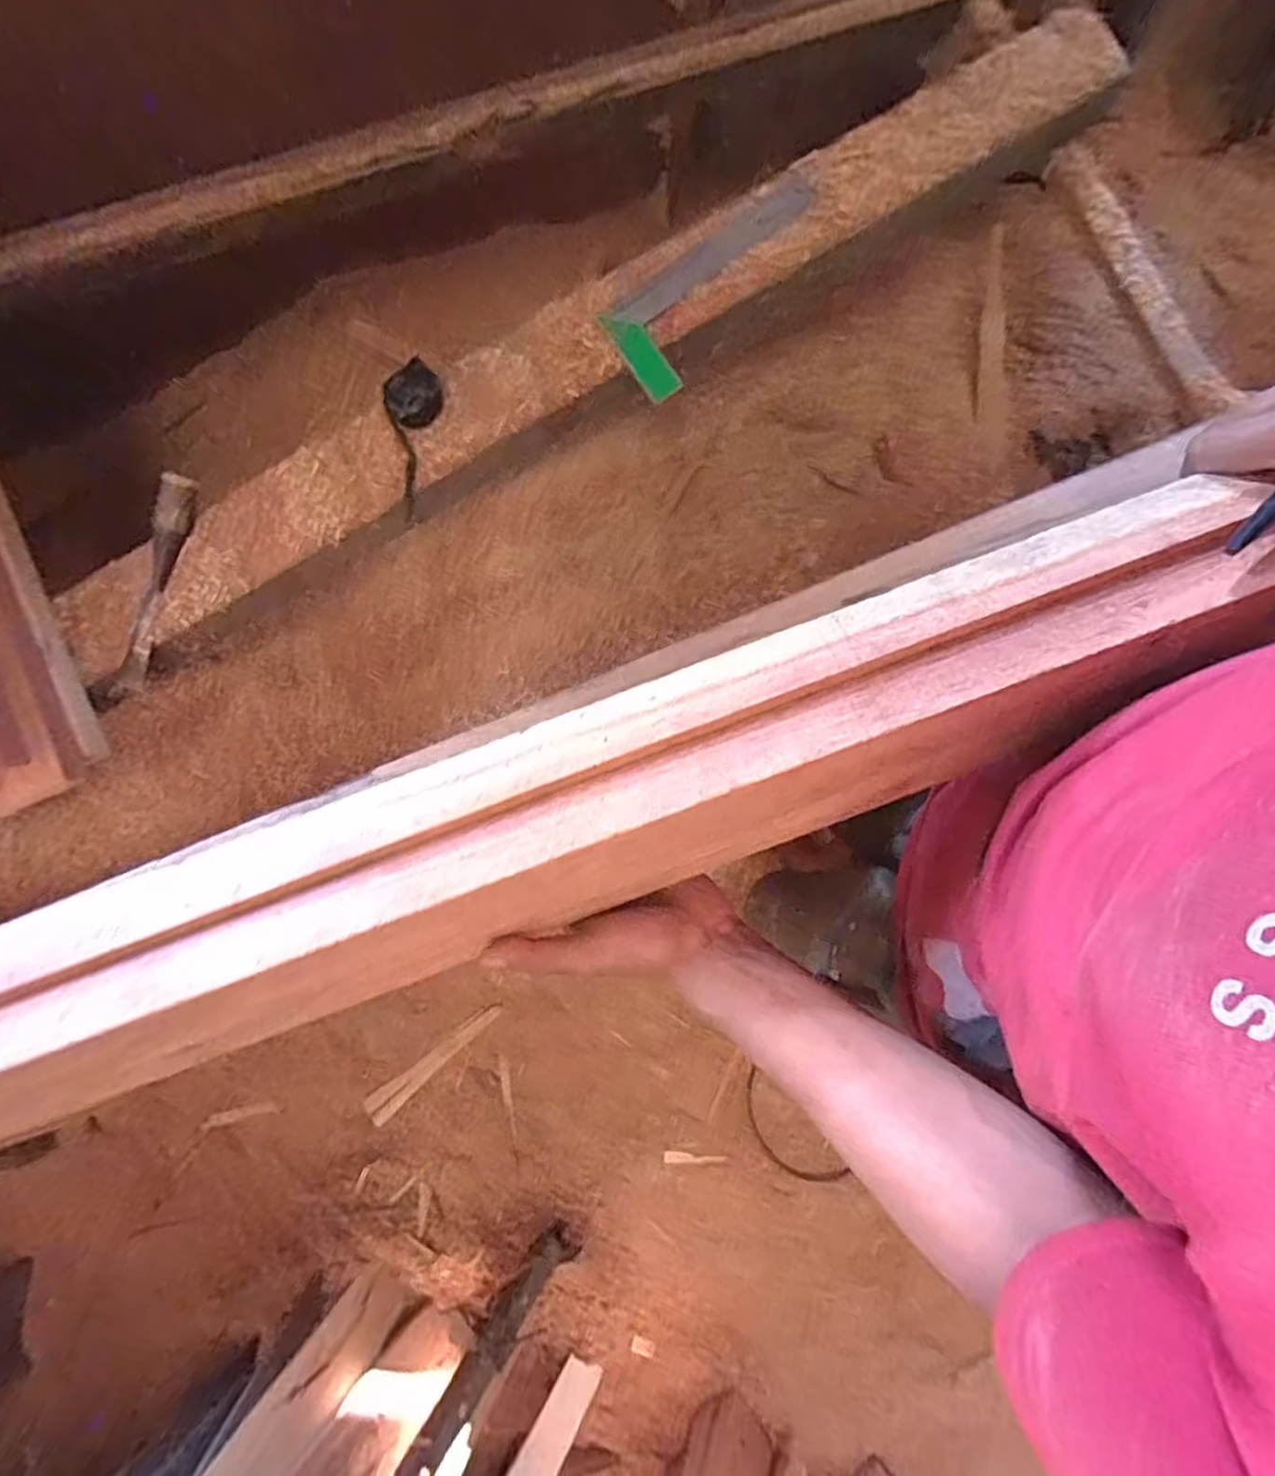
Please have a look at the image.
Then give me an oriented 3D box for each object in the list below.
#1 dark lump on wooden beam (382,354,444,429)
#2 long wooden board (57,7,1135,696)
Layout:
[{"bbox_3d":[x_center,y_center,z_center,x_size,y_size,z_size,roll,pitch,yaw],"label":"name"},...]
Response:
[{"bbox_3d":[-0.253,-0.390,0.785,0.051,0.036,0.075,35,80,6],"label":"dark lump on wooden beam"},{"bbox_3d":[-0.036,-0.463,0.810,1.421,0.044,0.170,-30,85,-1],"label":"long wooden board"}]

